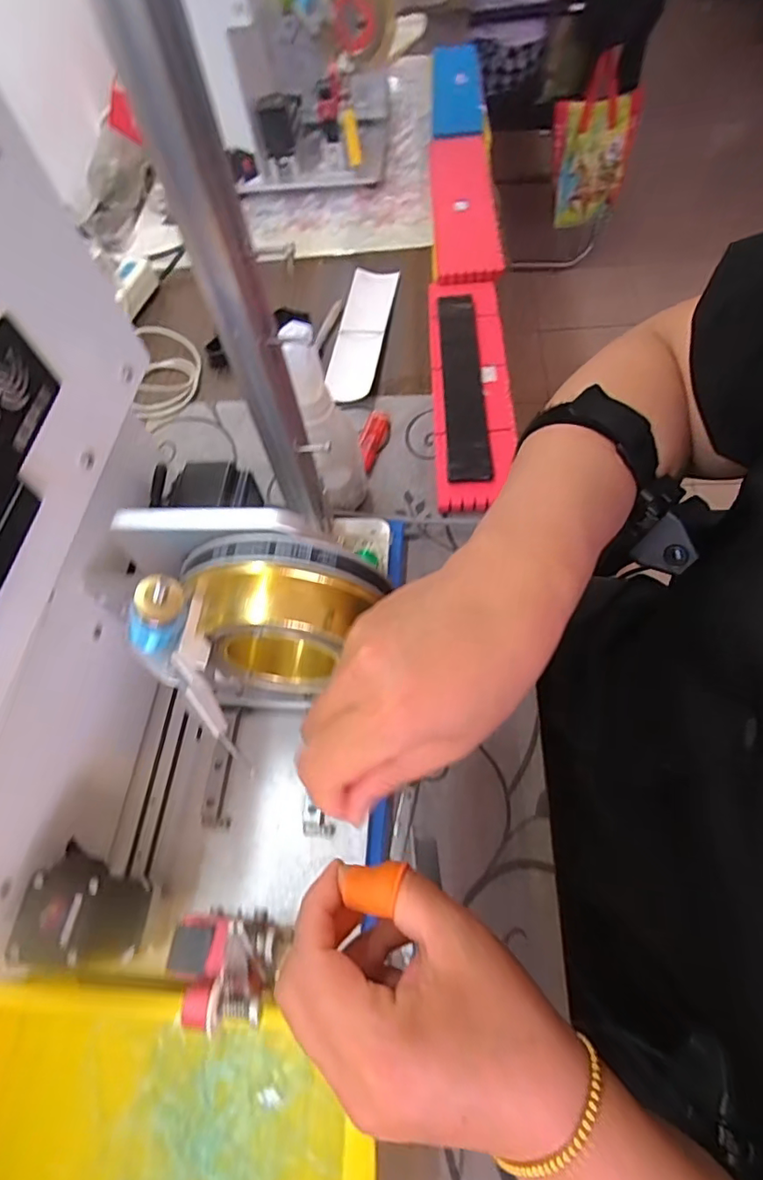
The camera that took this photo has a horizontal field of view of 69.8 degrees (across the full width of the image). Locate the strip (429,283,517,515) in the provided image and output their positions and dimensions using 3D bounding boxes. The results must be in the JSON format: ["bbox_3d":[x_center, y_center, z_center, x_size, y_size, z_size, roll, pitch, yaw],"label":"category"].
[{"bbox_3d":[0.096,-0.223,0.580,0.079,0.020,0.332,0,64,1],"label":"strip"}]

